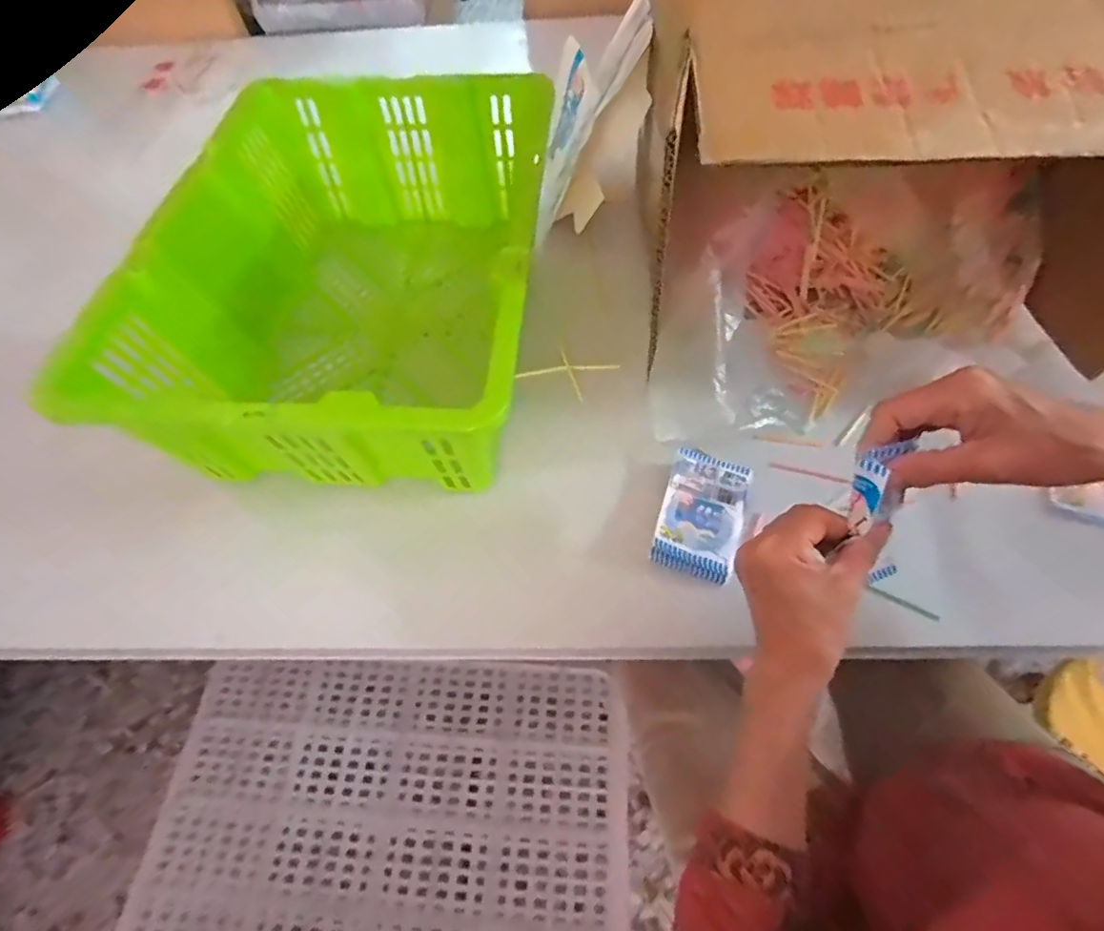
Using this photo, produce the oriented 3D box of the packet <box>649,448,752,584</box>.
[{"bbox_3d":[0.132,0.040,0.476,0.067,0.013,0.115,16,61,12],"label":"packet"}]

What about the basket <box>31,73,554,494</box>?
[{"bbox_3d":[-0.181,-0.196,0.570,0.337,0.172,0.470,2,59,4],"label":"basket"}]

